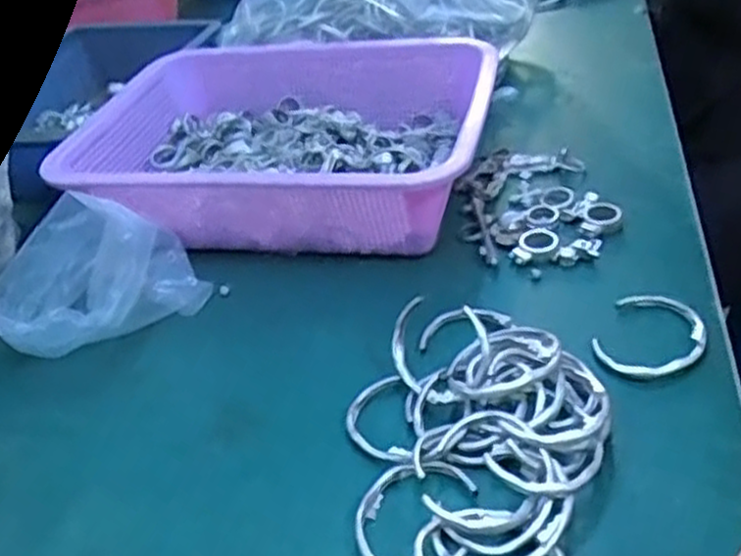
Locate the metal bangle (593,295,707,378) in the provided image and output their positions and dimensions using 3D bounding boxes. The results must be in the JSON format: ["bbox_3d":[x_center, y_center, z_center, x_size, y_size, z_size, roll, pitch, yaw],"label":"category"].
[{"bbox_3d":[0.161,0.033,0.445,0.055,0.008,0.068,19,44,29],"label":"metal bangle"}]

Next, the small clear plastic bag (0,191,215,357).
[{"bbox_3d":[-0.181,-0.006,0.505,0.127,0.080,0.080,-30,41,-27],"label":"small clear plastic bag"}]

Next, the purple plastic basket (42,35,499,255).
[{"bbox_3d":[-0.065,-0.107,0.609,0.295,0.076,0.236,0,37,11],"label":"purple plastic basket"}]

